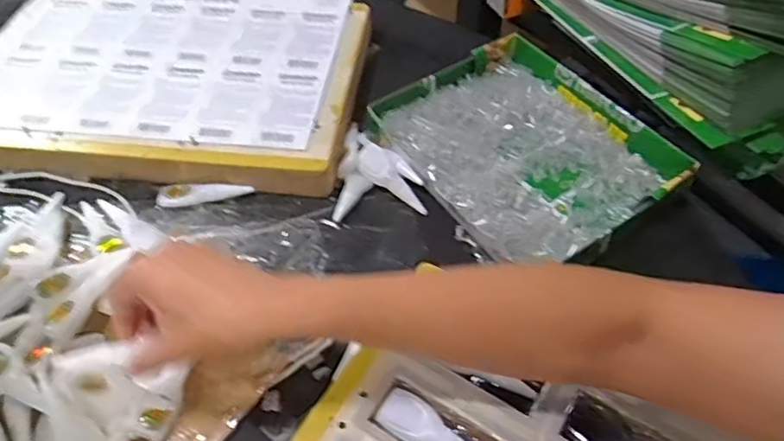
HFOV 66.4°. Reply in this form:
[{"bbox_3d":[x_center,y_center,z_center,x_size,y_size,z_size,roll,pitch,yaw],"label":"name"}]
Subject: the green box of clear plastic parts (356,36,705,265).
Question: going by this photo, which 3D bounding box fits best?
[{"bbox_3d":[0.127,-0.075,0.597,0.207,0.040,0.251,-30,57,-21],"label":"green box of clear plastic parts"}]

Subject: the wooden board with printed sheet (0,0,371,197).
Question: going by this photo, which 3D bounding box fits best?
[{"bbox_3d":[-0.239,-0.183,0.674,0.409,0.031,0.333,5,52,5],"label":"wooden board with printed sheet"}]

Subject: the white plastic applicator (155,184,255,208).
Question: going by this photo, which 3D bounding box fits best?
[{"bbox_3d":[-0.179,-0.027,0.575,0.088,0.011,0.020,-9,53,-6],"label":"white plastic applicator"}]

